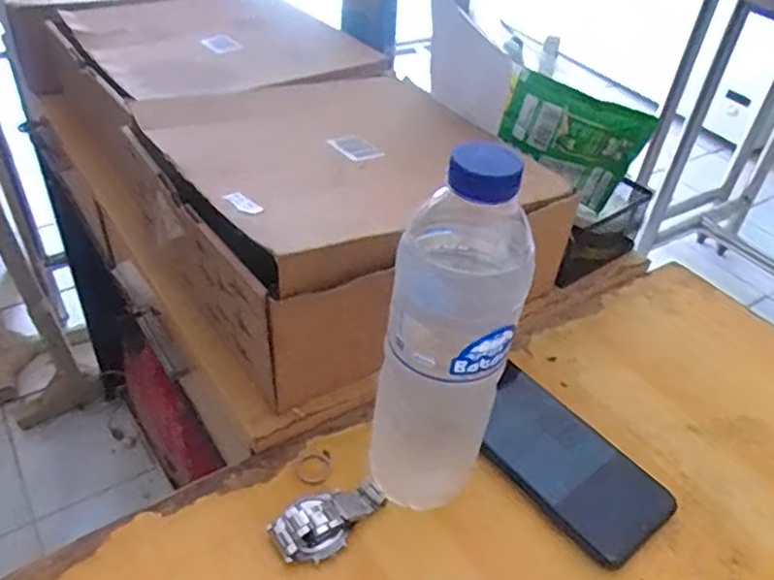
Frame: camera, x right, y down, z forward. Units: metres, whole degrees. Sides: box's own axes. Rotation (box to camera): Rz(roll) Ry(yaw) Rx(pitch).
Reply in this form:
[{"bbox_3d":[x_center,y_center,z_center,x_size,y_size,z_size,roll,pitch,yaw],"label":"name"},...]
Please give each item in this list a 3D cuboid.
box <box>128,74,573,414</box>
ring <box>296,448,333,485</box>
[{"bbox_3d":[-0.044,-0.063,0.522,0.260,0.130,0.255,-22,46,-28],"label":"box"},{"bbox_3d":[-0.044,0.111,0.412,0.026,0.004,0.022,-17,44,-24],"label":"ring"}]

